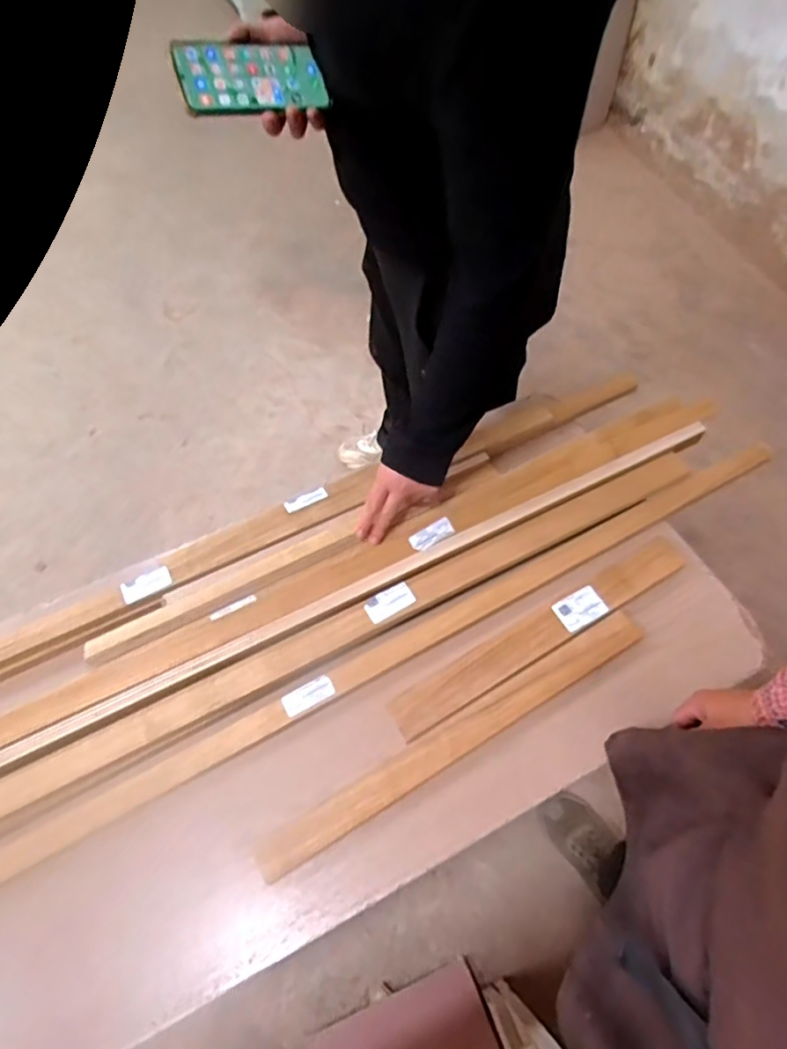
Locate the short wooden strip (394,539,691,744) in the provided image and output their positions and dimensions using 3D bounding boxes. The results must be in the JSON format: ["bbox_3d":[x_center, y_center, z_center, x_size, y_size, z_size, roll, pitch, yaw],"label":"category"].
[{"bbox_3d":[0.184,0.131,0.715,0.418,0.011,0.048,-28,62,-13],"label":"short wooden strip"}]

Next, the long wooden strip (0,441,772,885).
[{"bbox_3d":[-0.107,0.203,0.666,1.421,0.021,0.039,-26,65,-12],"label":"long wooden strip"}]

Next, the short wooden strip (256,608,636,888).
[{"bbox_3d":[0.077,0.237,0.660,0.501,0.009,0.040,-28,66,-13],"label":"short wooden strip"}]

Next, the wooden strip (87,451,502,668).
[{"bbox_3d":[-0.115,0.034,0.753,0.563,0.010,0.039,-26,62,-12],"label":"wooden strip"}]

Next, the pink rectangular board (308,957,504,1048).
[{"bbox_3d":[0.015,0.859,0.954,0.293,0.024,0.144,-16,47,-12],"label":"pink rectangular board"}]

